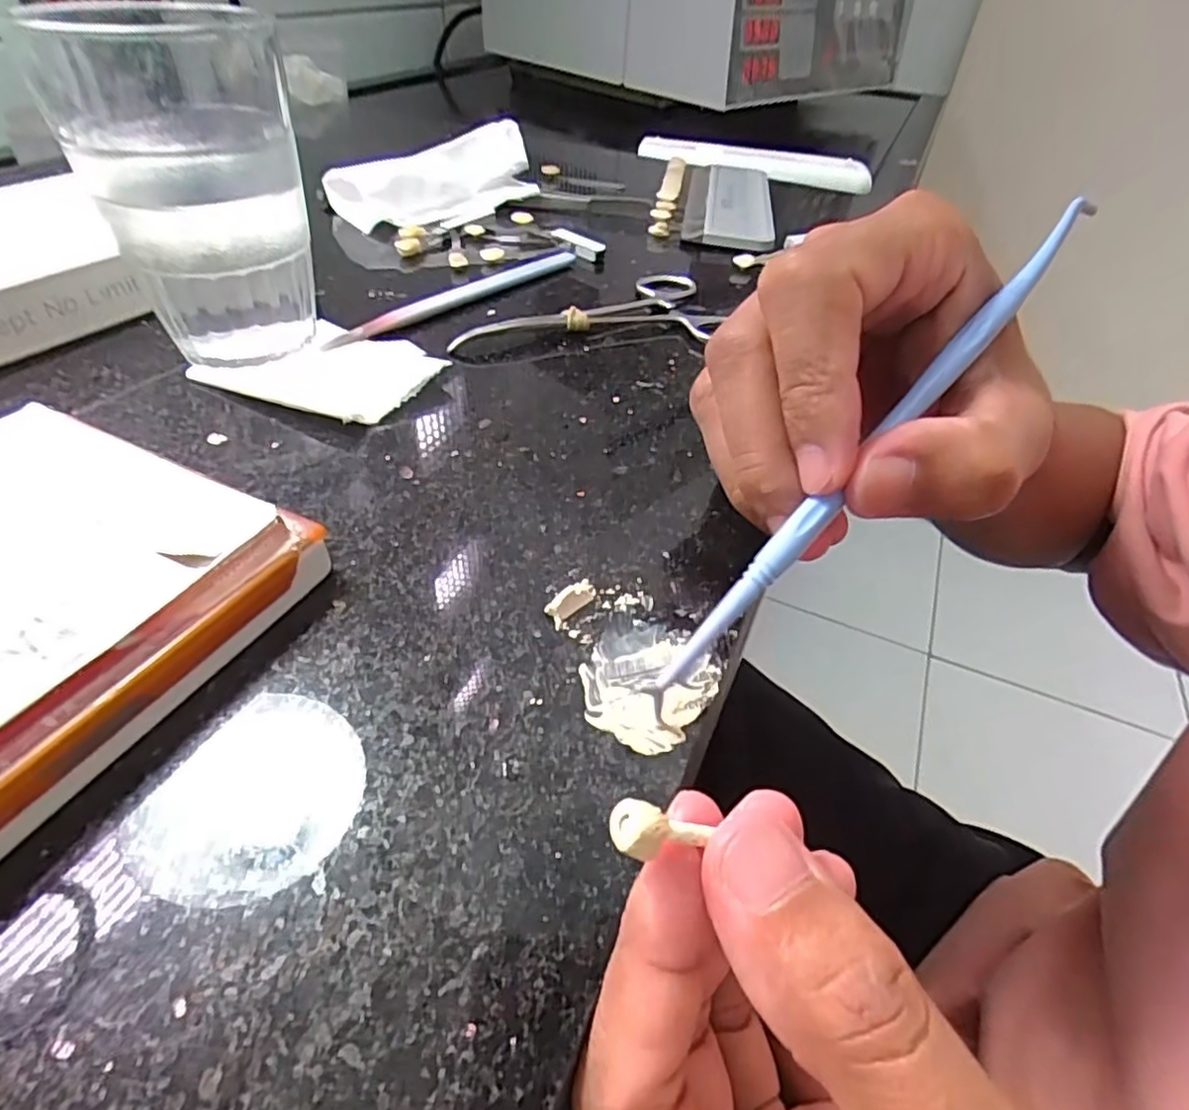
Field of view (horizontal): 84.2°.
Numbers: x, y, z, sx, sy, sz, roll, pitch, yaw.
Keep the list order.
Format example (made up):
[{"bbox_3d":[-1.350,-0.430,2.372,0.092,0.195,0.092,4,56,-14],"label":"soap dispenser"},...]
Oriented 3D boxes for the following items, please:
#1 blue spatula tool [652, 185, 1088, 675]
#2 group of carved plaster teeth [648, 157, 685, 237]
[{"bbox_3d":[0.067,-0.029,0.147,0.006,0.004,0.156,38,78,29],"label":"blue spatula tool"},{"bbox_3d":[0.045,-0.216,0.399,0.012,0.018,0.122,11,44,5],"label":"group of carved plaster teeth"}]

